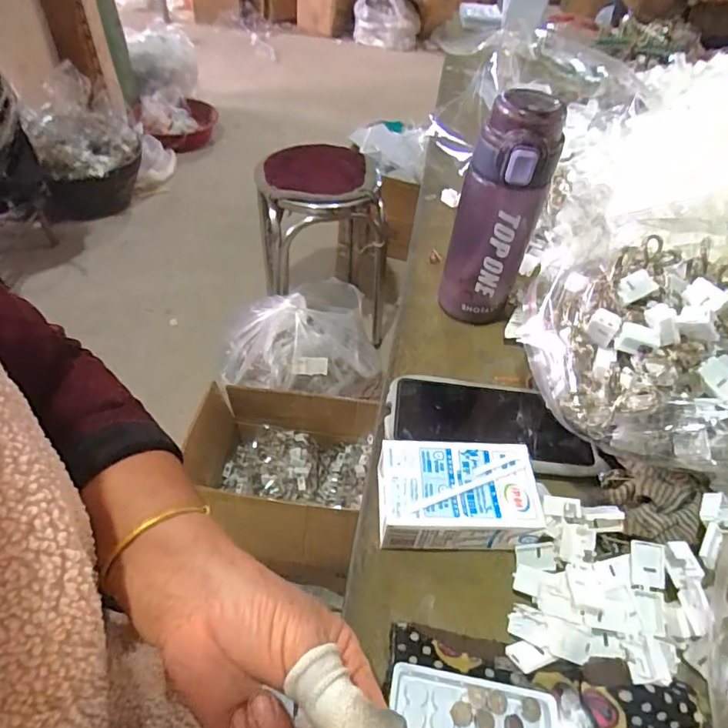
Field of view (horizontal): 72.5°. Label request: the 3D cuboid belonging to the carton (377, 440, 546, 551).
[{"bbox_3d":[0.065,0.094,0.356,0.106,0.039,0.063,2,48,-4],"label":"carton"}]

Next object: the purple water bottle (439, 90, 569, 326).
[{"bbox_3d":[0.117,-0.125,0.449,0.067,0.205,0.057,19,49,11],"label":"purple water bottle"}]

